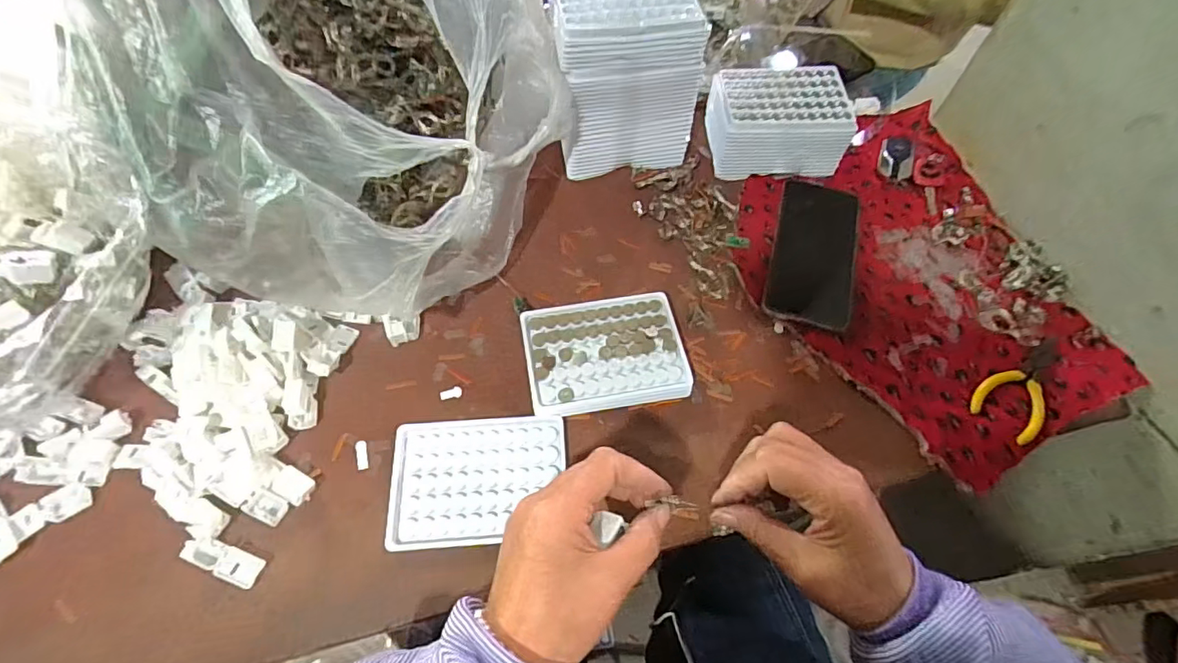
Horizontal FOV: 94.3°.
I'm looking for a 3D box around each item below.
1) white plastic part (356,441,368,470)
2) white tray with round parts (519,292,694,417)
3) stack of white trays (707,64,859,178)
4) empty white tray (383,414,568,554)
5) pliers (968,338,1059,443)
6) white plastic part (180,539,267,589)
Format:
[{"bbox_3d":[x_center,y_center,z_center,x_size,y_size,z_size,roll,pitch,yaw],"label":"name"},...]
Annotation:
[{"bbox_3d":[-0.177,0.096,0.425,0.008,0.004,0.023,-15,65,-10],"label":"white plastic part"},{"bbox_3d":[0.013,0.019,0.464,0.130,0.021,0.098,-8,64,-7],"label":"white tray with round parts"},{"bbox_3d":[0.196,-0.219,0.575,0.135,0.067,0.096,2,58,0],"label":"stack of white trays"},{"bbox_3d":[-0.084,0.113,0.418,0.129,0.012,0.093,-3,64,-5],"label":"empty white tray"},{"bbox_3d":[0.366,0.041,0.460,0.052,0.006,0.106,41,68,16],"label":"pliers"},{"bbox_3d":[-0.253,0.158,0.376,0.054,0.004,0.020,19,64,6],"label":"white plastic part"}]

